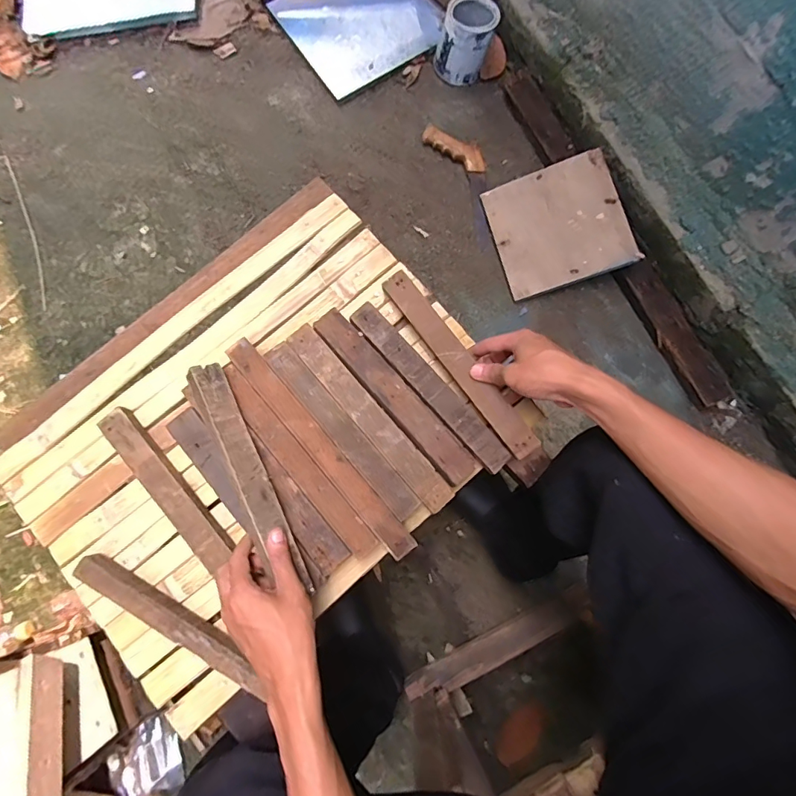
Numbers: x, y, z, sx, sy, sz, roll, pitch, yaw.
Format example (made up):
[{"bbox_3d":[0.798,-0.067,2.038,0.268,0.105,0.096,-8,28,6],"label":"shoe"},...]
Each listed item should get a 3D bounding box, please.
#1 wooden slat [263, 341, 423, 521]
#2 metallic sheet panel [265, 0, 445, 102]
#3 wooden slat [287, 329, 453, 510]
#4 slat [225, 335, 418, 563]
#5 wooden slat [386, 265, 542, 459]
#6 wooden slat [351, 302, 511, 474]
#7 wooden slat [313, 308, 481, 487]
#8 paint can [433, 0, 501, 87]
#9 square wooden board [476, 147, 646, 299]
[{"bbox_3d":[-0.061,0.034,0.502,0.030,0.012,0.233,-40,82,-7],"label":"wooden slat"},{"bbox_3d":[-0.089,-0.884,1.073,0.318,0.013,0.290,-31,85,0],"label":"metallic sheet panel"},{"bbox_3d":[-0.031,0.019,0.501,0.033,0.007,0.246,-40,82,-7],"label":"wooden slat"},{"bbox_3d":[-0.085,0.051,0.498,0.029,0.012,0.290,-40,82,-7],"label":"slat"},{"bbox_3d":[0.068,-0.040,0.508,0.029,0.014,0.246,-35,80,-6],"label":"wooden slat"},{"bbox_3d":[0.036,-0.014,0.510,0.030,0.012,0.233,-41,82,-7],"label":"wooden slat"},{"bbox_3d":[-0.002,-0.004,0.505,0.036,0.008,0.236,-41,82,-7],"label":"wooden slat"},{"bbox_3d":[0.150,-0.792,1.016,0.120,0.129,0.135,9,80,1],"label":"paint can"},{"bbox_3d":[0.324,-0.351,0.939,0.246,0.018,0.247,-18,82,18],"label":"square wooden board"}]

